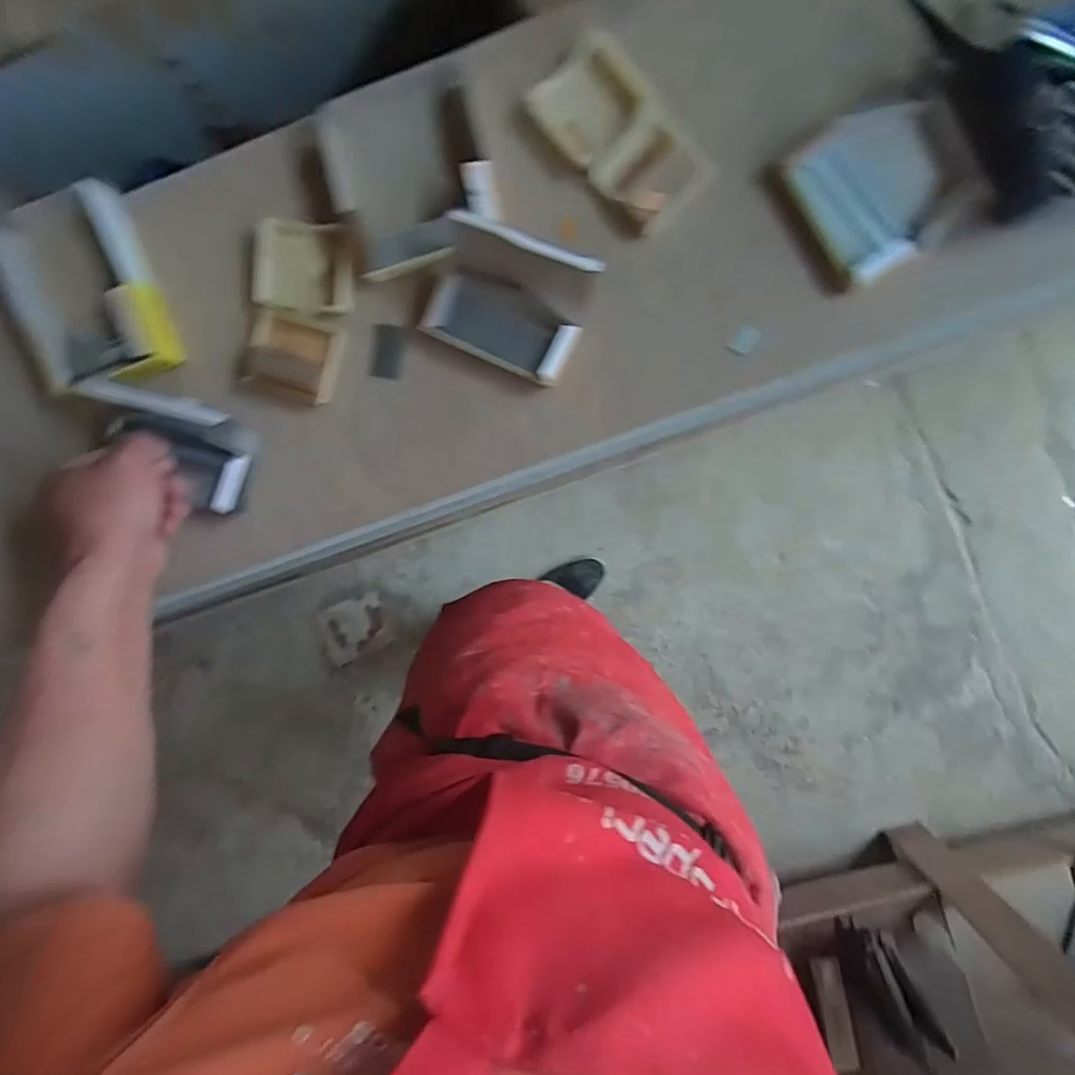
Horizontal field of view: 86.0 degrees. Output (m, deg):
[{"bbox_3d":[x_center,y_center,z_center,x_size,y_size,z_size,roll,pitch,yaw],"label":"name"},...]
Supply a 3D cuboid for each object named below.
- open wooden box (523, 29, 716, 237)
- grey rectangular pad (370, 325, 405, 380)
[{"bbox_3d":[0.070,-0.330,0.474,0.081,0.022,0.150,-44,96,-1],"label":"open wooden box"},{"bbox_3d":[-0.133,-0.165,0.512,0.026,0.004,0.045,14,103,6],"label":"grey rectangular pad"}]

